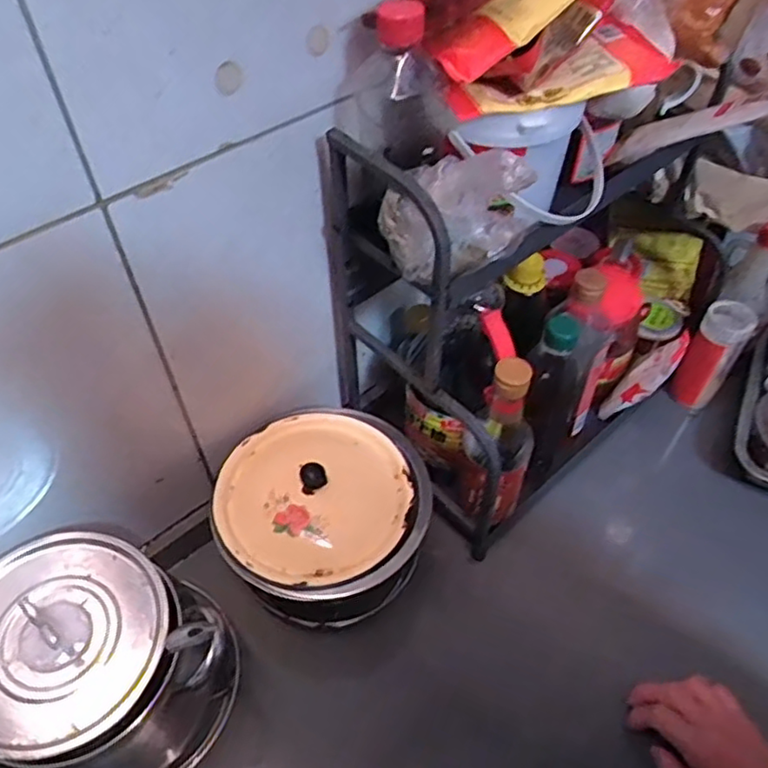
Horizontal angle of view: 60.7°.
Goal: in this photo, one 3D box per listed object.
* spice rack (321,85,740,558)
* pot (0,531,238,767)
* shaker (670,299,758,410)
[{"bbox_3d":[0.187,-0.111,0.694,0.437,0.388,0.240,-31,58,-23],"label":"spice rack"},{"bbox_3d":[-0.236,0.235,0.553,0.185,0.183,0.169,0,51,0],"label":"pot"},{"bbox_3d":[0.400,-0.033,0.804,0.055,0.138,0.051,30,57,22],"label":"shaker"}]

